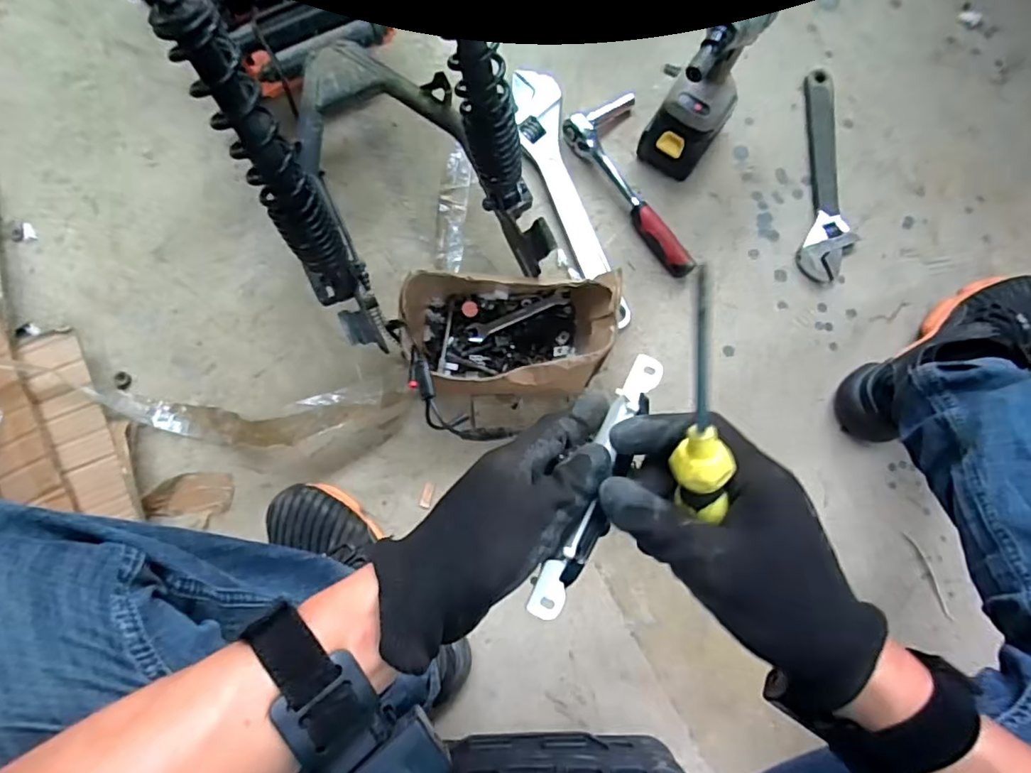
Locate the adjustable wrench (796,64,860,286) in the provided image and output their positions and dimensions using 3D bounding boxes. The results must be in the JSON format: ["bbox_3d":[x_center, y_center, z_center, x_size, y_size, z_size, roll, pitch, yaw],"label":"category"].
[{"bbox_3d":[0.398,-0.273,0.728,0.068,0.016,0.290,7,80,0],"label":"adjustable wrench"}]

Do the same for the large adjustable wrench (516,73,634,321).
[{"bbox_3d":[0.063,-0.235,0.709,0.065,0.021,0.342,-15,80,-4],"label":"large adjustable wrench"}]

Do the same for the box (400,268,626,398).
[{"bbox_3d":[-0.008,-0.059,0.641,0.227,0.090,0.139,4,80,-1],"label":"box"}]

